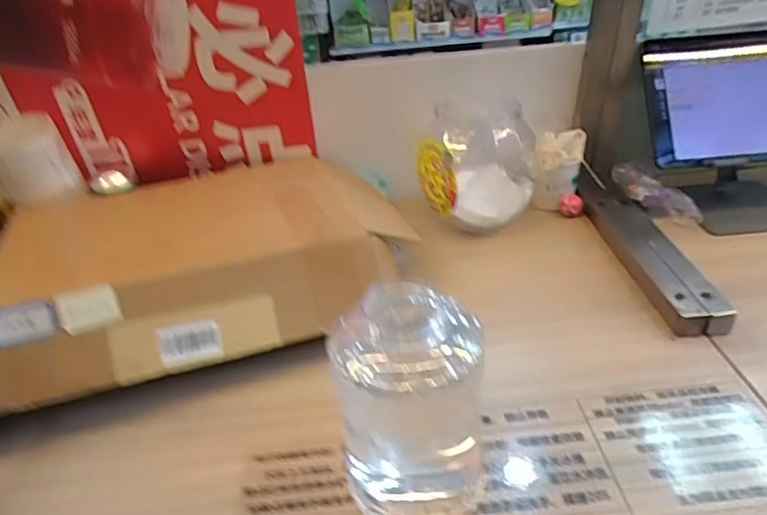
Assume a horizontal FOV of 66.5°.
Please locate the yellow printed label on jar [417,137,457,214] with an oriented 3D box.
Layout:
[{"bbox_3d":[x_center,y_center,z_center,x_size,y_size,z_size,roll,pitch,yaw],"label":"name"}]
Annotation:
[{"bbox_3d":[0.062,-0.096,0.710,0.008,0.091,0.083,-18,18,-21],"label":"yellow printed label on jar"}]

